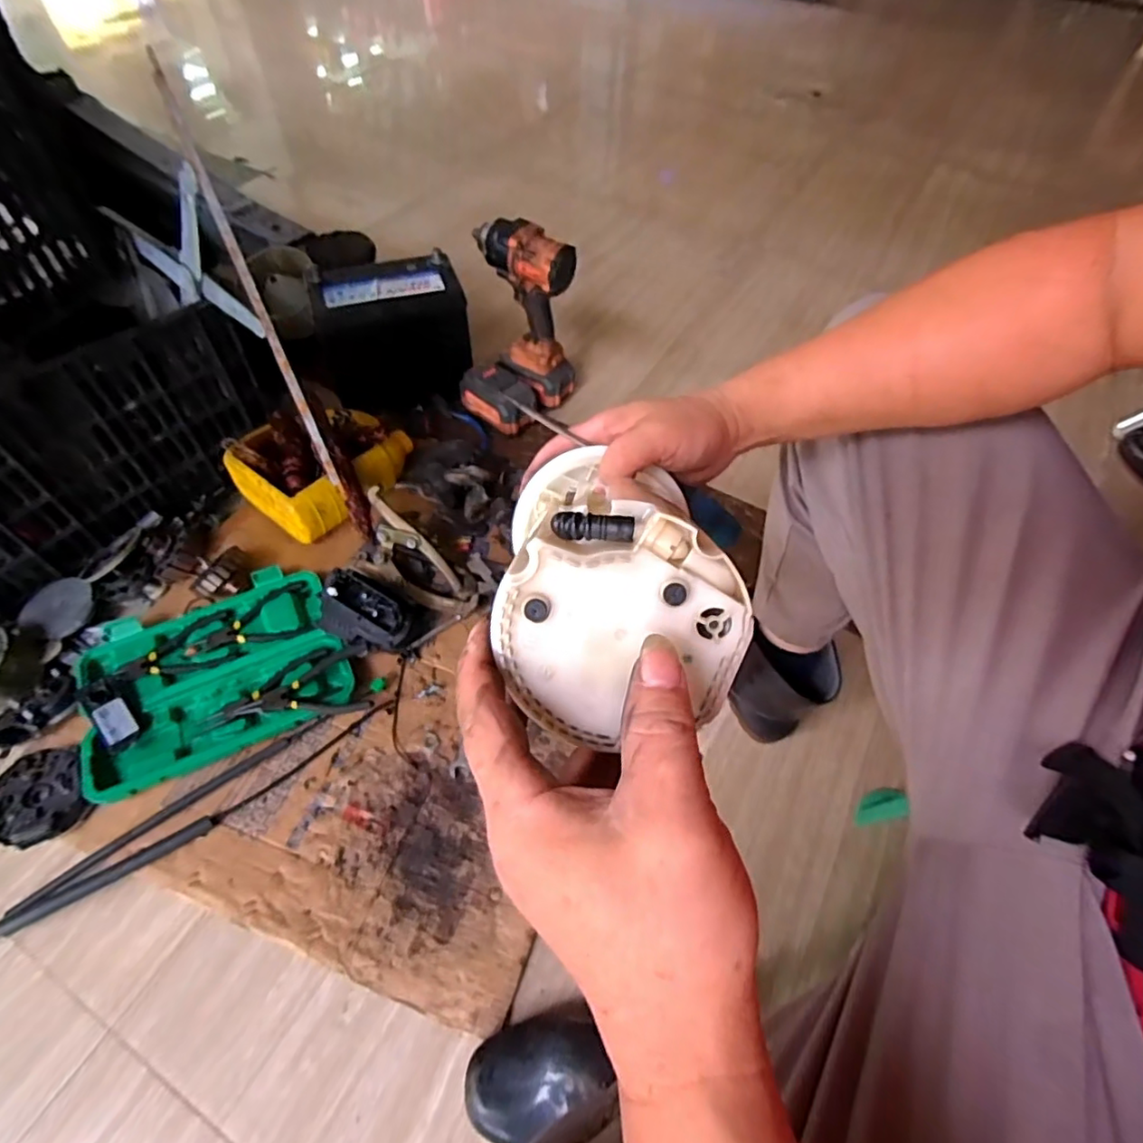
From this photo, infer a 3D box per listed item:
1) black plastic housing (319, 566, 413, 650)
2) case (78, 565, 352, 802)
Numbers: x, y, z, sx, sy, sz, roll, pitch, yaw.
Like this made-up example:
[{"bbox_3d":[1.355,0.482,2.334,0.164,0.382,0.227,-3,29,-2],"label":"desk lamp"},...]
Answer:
[{"bbox_3d":[-0.265,0.048,0.771,0.130,0.068,0.089,22,58,11],"label":"black plastic housing"},{"bbox_3d":[-0.444,0.123,0.750,0.306,0.035,0.234,-18,58,-16],"label":"case"}]

